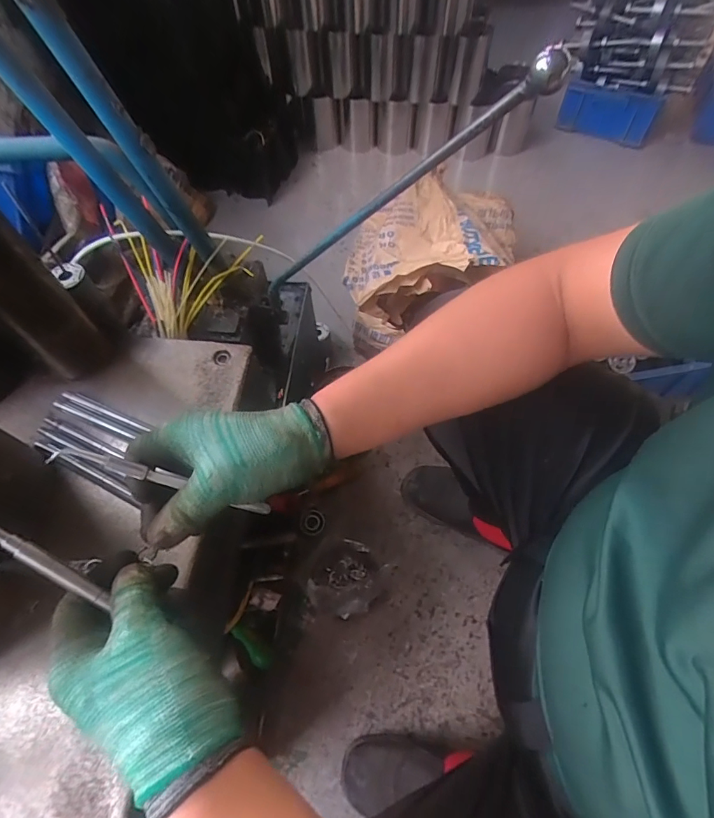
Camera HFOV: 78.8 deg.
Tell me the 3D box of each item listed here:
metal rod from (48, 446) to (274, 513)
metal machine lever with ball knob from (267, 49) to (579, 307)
[{"bbox_3d":[-0.129,0.052,0.302,0.145,0.005,0.014,23,59,-20],"label":"metal rod"},{"bbox_3d":[0.009,-0.208,0.472,0.027,0.433,0.026,35,58,-30],"label":"metal machine lever with ball knob"}]

